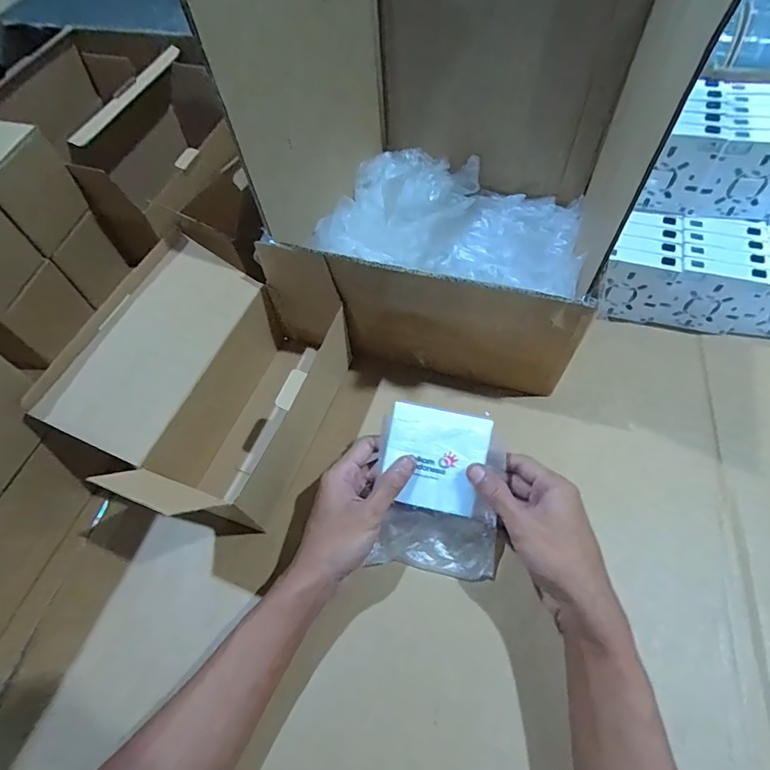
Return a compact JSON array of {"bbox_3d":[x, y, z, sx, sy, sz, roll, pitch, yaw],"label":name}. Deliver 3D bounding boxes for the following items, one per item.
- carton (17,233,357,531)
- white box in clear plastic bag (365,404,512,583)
[{"bbox_3d":[-0.158,0.004,0.439,0.175,0.162,0.232,18,62,13],"label":"carton"},{"bbox_3d":[0.047,0.093,0.394,0.107,0.015,0.144,6,99,5],"label":"white box in clear plastic bag"}]

